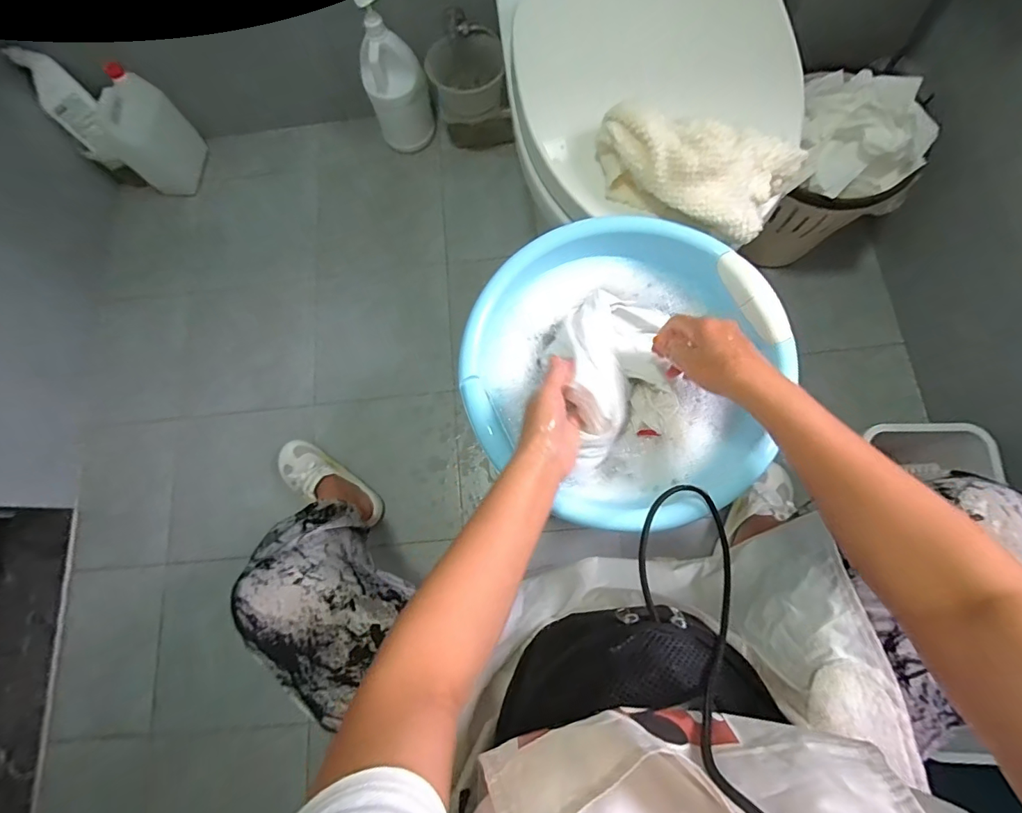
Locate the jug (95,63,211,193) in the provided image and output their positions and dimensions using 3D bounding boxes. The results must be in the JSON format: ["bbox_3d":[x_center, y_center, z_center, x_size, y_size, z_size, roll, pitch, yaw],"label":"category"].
[{"bbox_3d":[-0.814,-0.614,1.052,0.100,0.212,0.161,7,72,7],"label":"jug"}]

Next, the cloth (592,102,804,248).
[{"bbox_3d":[0.204,-0.269,0.523,0.223,0.073,0.110,19,74,11],"label":"cloth"}]

